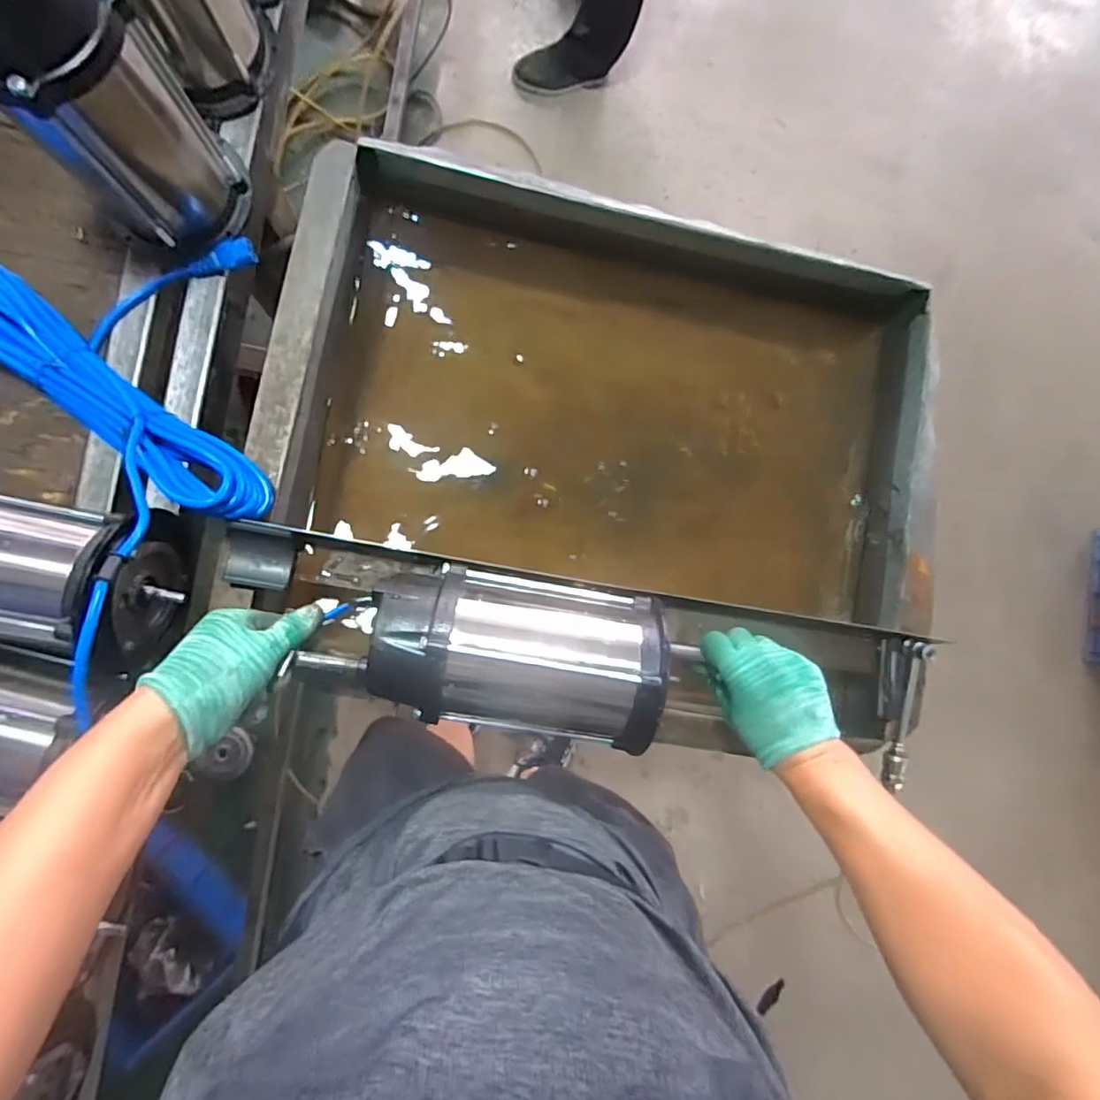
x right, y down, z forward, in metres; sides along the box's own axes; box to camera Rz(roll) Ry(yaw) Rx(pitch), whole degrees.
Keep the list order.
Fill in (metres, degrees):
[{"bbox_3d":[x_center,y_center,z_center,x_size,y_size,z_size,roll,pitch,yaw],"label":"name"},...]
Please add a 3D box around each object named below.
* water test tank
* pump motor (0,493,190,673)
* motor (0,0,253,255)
[{"bbox_3d":[0.076,-0.135,0.729,0.752,0.246,0.564,15,84,-5],"label":"water test tank"},{"bbox_3d":[-0.466,0.015,0.483,0.256,0.126,0.129,11,85,-5],"label":"pump motor"},{"bbox_3d":[-0.358,-0.363,0.455,0.108,0.266,0.128,18,84,-5],"label":"motor"}]

